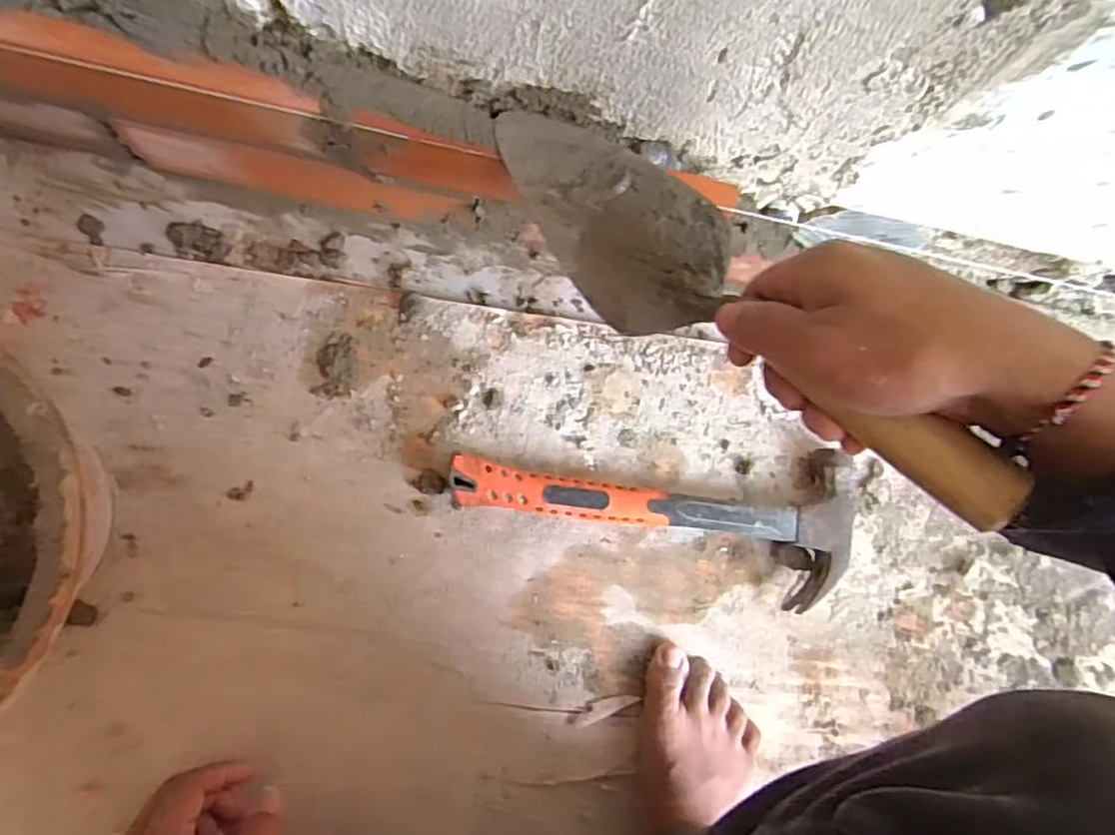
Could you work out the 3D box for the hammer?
[{"bbox_3d":[0.075,0.075,0.502,0.319,0.036,0.120,6,86,-9],"label":"hammer"}]

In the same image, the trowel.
[{"bbox_3d":[0.081,-0.062,0.329,0.077,0.056,0.305,-39,61,-9],"label":"trowel"}]

